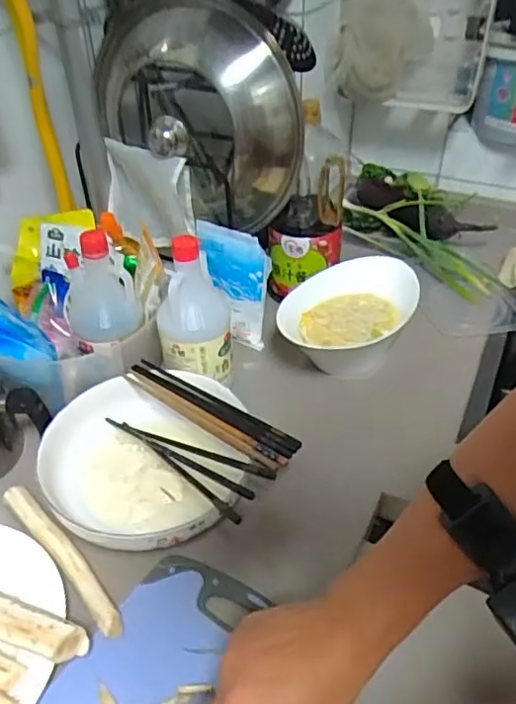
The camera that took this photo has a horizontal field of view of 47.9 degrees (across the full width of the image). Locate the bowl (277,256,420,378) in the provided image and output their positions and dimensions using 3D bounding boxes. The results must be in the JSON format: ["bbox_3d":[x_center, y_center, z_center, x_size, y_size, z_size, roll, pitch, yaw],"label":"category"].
[{"bbox_3d":[0.127,-0.049,0.801,0.151,0.094,0.176,19,43,23],"label":"bowl"}]

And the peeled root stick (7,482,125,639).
[{"bbox_3d":[-0.191,0.197,0.566,0.022,0.017,0.201,-32,48,-33],"label":"peeled root stick"}]

